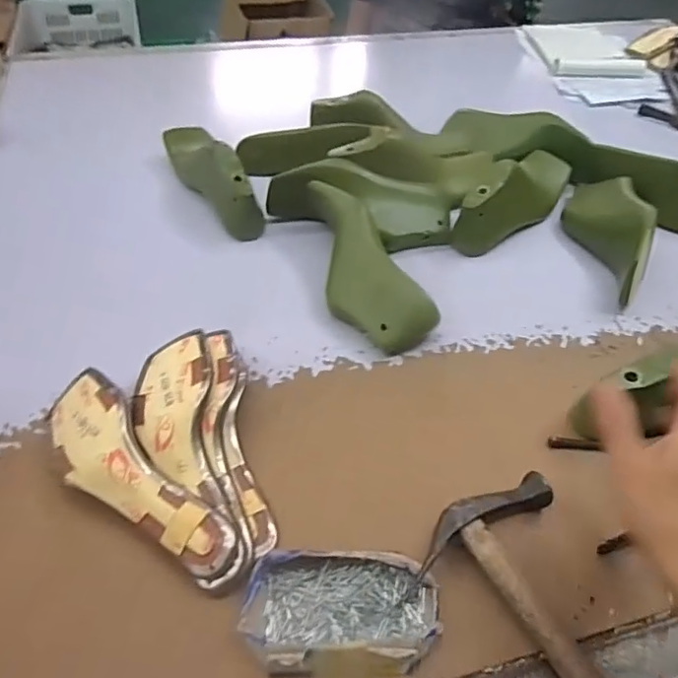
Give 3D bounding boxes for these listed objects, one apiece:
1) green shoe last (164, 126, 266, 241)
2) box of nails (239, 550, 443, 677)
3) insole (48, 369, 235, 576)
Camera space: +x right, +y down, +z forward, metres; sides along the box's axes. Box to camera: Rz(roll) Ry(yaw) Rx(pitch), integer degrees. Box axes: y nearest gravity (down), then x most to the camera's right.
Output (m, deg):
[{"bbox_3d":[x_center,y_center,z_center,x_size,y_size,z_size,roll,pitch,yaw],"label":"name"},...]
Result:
[{"bbox_3d":[-0.167,-0.224,0.719,0.070,0.088,0.226,-19,51,-21],"label":"green shoe last"},{"bbox_3d":[0.003,0.192,0.388,0.132,0.028,0.078,1,47,-3],"label":"box of nails"},{"bbox_3d":[-0.171,0.108,0.442,0.070,0.045,0.235,-35,58,-30],"label":"insole"}]

